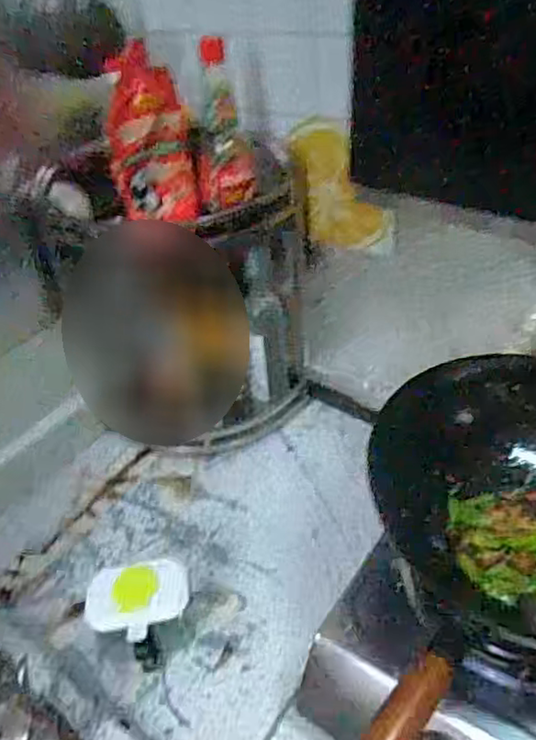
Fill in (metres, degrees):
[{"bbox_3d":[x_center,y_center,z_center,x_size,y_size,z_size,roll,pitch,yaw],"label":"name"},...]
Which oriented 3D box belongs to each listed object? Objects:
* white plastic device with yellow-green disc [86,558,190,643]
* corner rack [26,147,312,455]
[{"bbox_3d":[-0.148,0.264,0.712,0.114,0.022,0.086,-15,50,-7],"label":"white plastic device with yellow-green disc"},{"bbox_3d":[-0.142,-0.087,0.921,0.339,0.421,0.225,17,45,25],"label":"corner rack"}]

